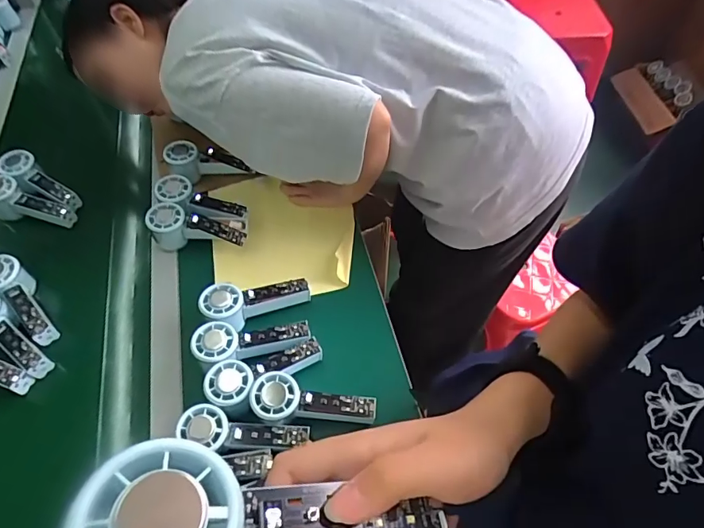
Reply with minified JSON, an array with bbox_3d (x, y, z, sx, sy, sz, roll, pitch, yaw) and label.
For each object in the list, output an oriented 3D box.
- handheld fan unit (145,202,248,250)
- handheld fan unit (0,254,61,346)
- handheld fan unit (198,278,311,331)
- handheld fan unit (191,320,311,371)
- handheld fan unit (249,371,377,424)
[{"bbox_3d":[-0.246,-0.057,0.725,0.148,0.058,0.050,3,55,6],"label":"handheld fan unit"},{"bbox_3d":[-0.480,0.054,0.662,0.052,0.042,0.154,-38,79,-22],"label":"handheld fan unit"},{"bbox_3d":[-0.137,0.053,0.644,0.161,0.037,0.067,-7,52,-23],"label":"handheld fan unit"},{"bbox_3d":[-0.133,0.103,0.607,0.149,0.027,0.055,-3,53,-18],"label":"handheld fan unit"},{"bbox_3d":[-0.048,0.173,0.562,0.150,0.033,0.054,12,54,-9],"label":"handheld fan unit"}]

